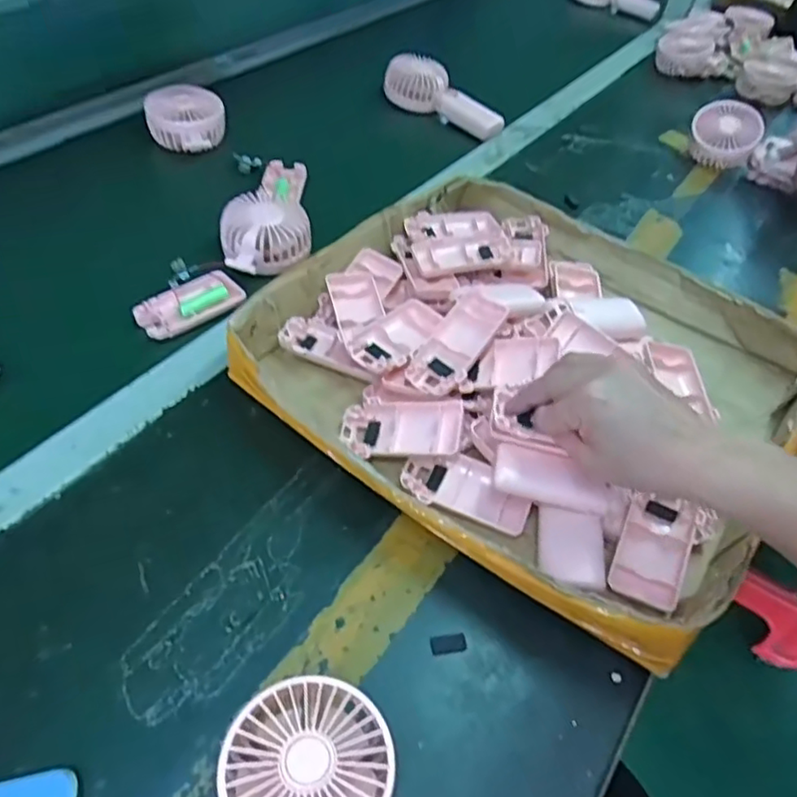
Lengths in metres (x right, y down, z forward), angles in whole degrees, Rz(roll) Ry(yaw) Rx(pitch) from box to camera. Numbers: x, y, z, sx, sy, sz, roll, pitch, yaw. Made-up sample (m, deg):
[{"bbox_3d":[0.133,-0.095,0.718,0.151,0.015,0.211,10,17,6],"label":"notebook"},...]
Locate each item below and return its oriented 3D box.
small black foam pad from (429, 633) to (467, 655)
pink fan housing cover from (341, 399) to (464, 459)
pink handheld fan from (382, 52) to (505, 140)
[{"bbox_3d":[0.033,0.160,0.422,0.023,0.004,0.012,-4,49,-10],"label":"small black foam pad"},{"bbox_3d":[0.002,0.024,0.490,0.094,0.021,0.042,-2,45,19],"label":"pink fan housing cover"},{"bbox_3d":[0.059,-0.402,0.856,0.177,0.053,0.060,37,54,24],"label":"pink handheld fan"}]

